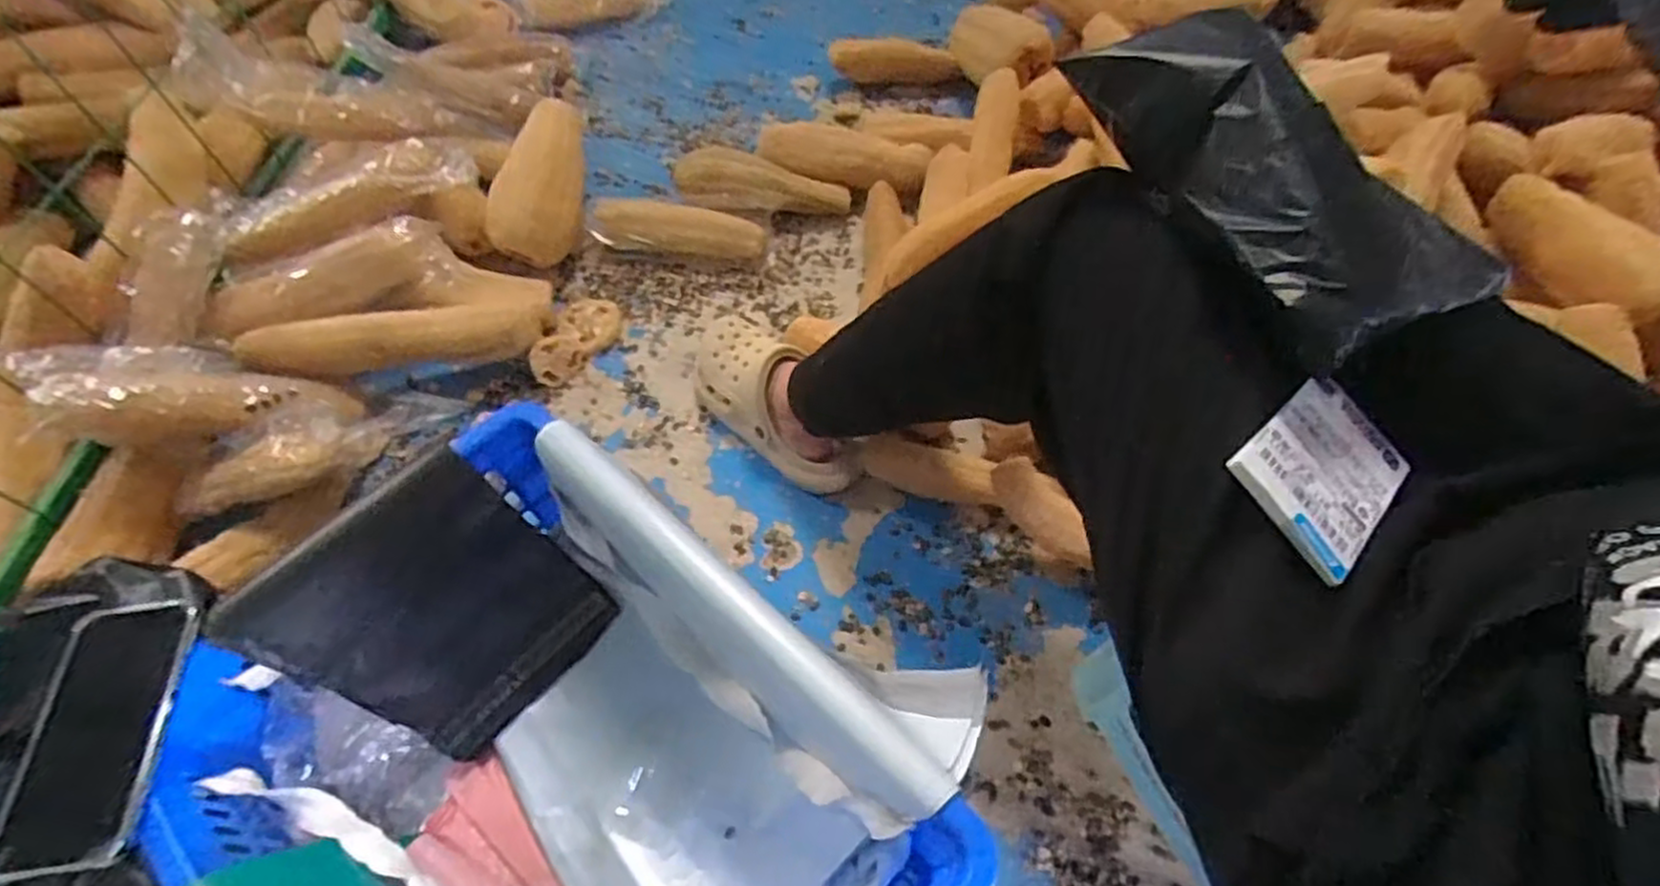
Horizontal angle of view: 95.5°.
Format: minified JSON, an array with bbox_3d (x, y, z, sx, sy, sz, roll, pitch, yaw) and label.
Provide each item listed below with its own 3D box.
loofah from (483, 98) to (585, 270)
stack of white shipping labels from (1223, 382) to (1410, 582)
[{"bbox_3d":[-0.402,-0.365,1.040,0.114,0.089,0.259,-8,59,-3],"label":"loofah"},{"bbox_3d":[0.267,0.013,0.406,0.121,0.008,0.074,-30,79,-35],"label":"stack of white shipping labels"}]

